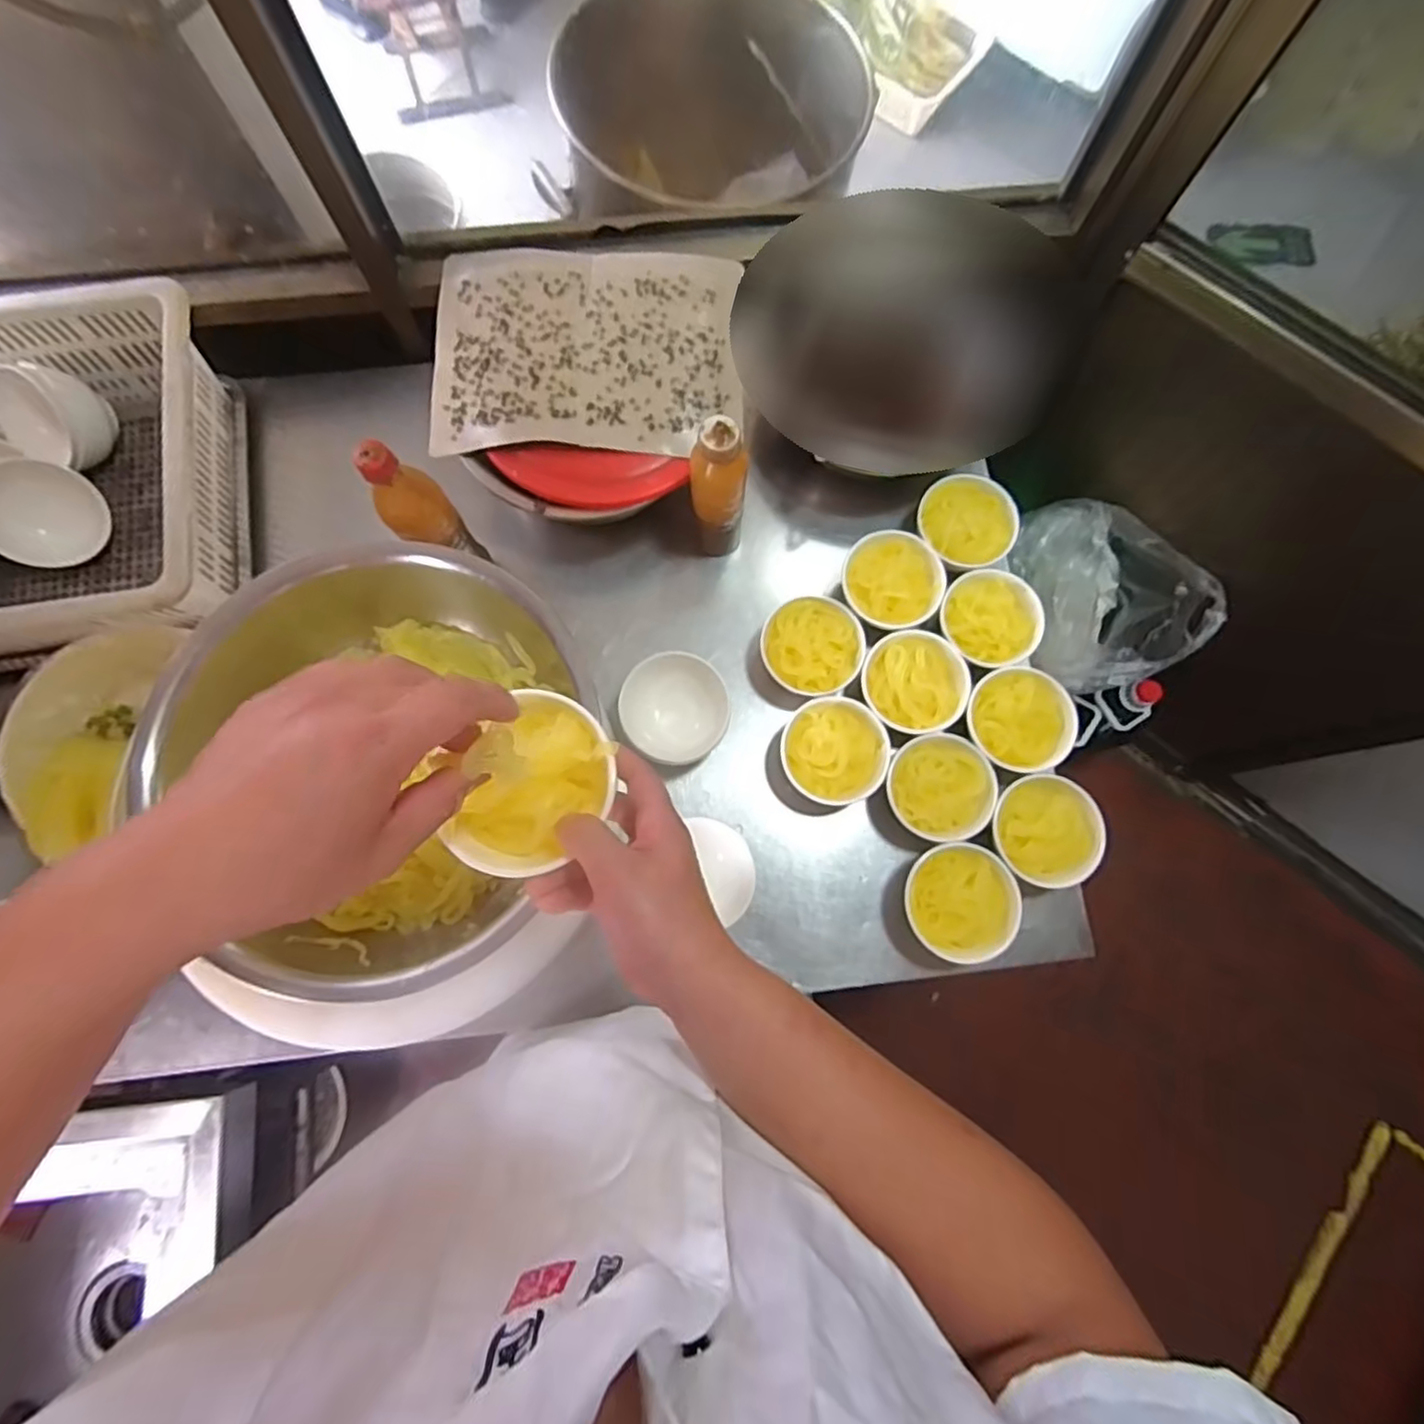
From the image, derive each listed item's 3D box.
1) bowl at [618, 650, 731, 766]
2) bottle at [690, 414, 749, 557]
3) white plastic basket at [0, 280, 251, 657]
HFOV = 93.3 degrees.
[{"bbox_3d":[-0.042,-0.001,0.745,0.116,0.066,0.111,0,78,-1],"label":"bowl"},{"bbox_3d":[0.007,-0.234,0.707,0.057,0.168,0.051,1,78,-1],"label":"bottle"},{"bbox_3d":[-0.793,-0.244,0.739,0.521,0.157,0.397,-8,78,-3],"label":"white plastic basket"}]

